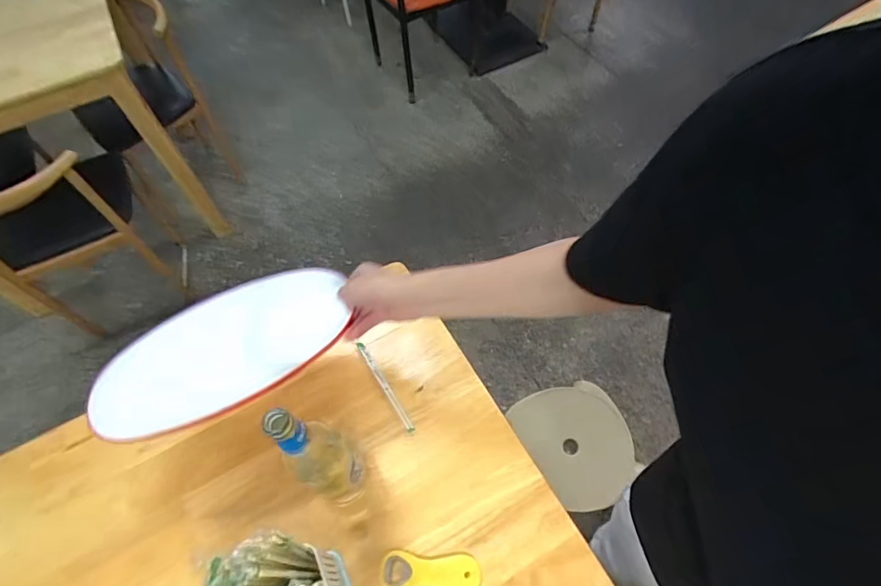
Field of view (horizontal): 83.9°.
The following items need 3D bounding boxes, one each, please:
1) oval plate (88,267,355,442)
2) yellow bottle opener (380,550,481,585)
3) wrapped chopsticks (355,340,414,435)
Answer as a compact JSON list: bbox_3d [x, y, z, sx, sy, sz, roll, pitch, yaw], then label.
[{"bbox_3d":[-0.311,0.092,0.707,0.372,0.169,0.028,-24,27,-8],"label":"oval plate"},{"bbox_3d":[-0.013,0.360,0.633,0.126,0.012,0.046,0,59,4],"label":"yellow bottle opener"},{"bbox_3d":[-0.089,0.143,0.768,0.013,0.009,0.171,-30,62,-13],"label":"wrapped chopsticks"}]

